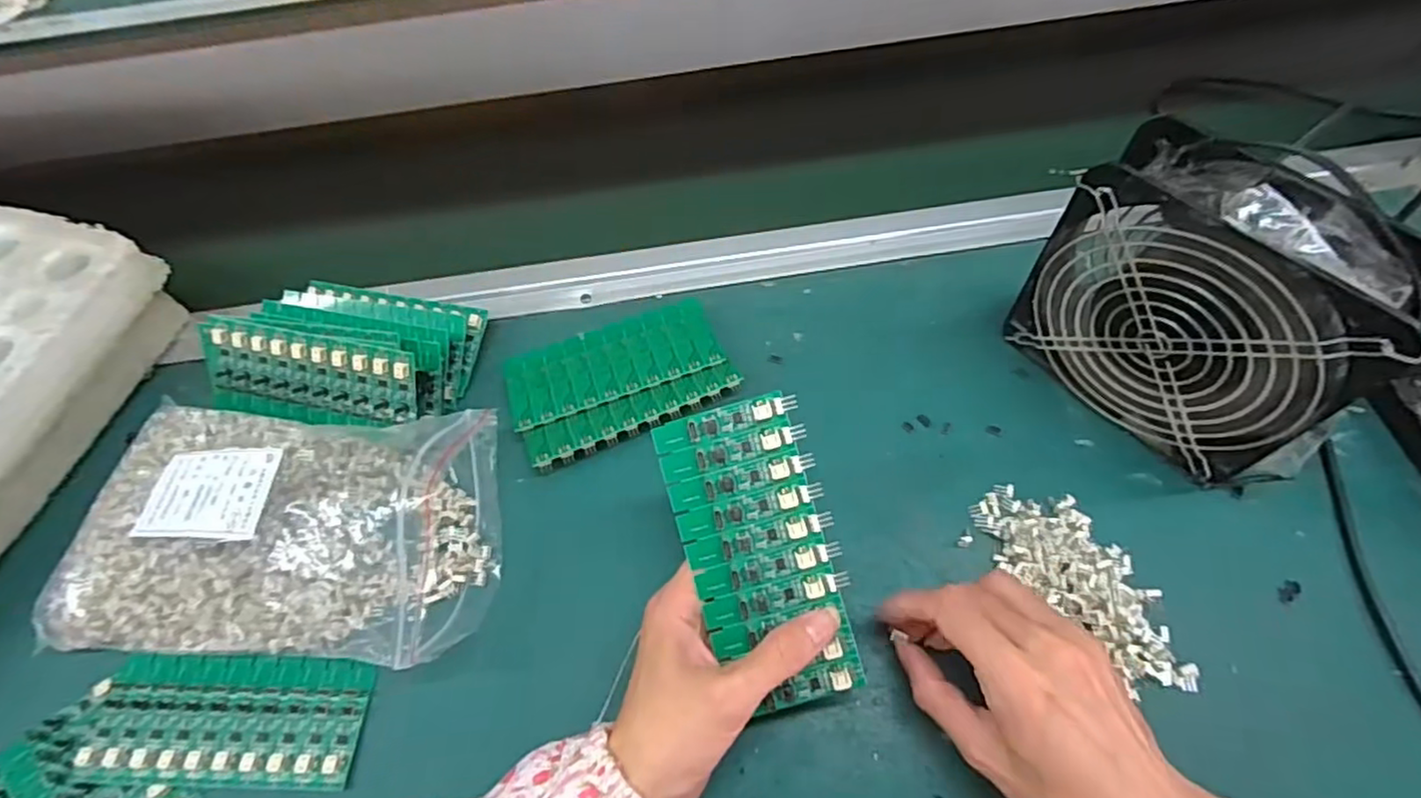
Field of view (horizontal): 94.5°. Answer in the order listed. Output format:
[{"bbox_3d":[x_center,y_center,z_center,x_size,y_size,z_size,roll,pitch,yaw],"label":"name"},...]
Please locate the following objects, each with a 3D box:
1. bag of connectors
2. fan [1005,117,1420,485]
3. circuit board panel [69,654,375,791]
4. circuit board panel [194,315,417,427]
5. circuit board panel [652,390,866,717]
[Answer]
[{"bbox_3d":[-0.243,0.067,0.368,0.238,0.049,0.142,1,61,5],"label":"bag of connectors"},{"bbox_3d":[0.253,-0.043,0.342,0.057,0.152,0.157,-38,65,-16],"label":"fan"},{"bbox_3d":[-0.250,0.164,0.338,0.138,0.006,0.060,0,61,4],"label":"circuit board panel"},{"bbox_3d":[-0.248,-0.013,0.405,0.140,0.008,0.056,7,106,9],"label":"circuit board panel"},{"bbox_3d":[0.024,0.070,0.301,0.066,0.004,0.136,-17,87,1],"label":"circuit board panel"}]

